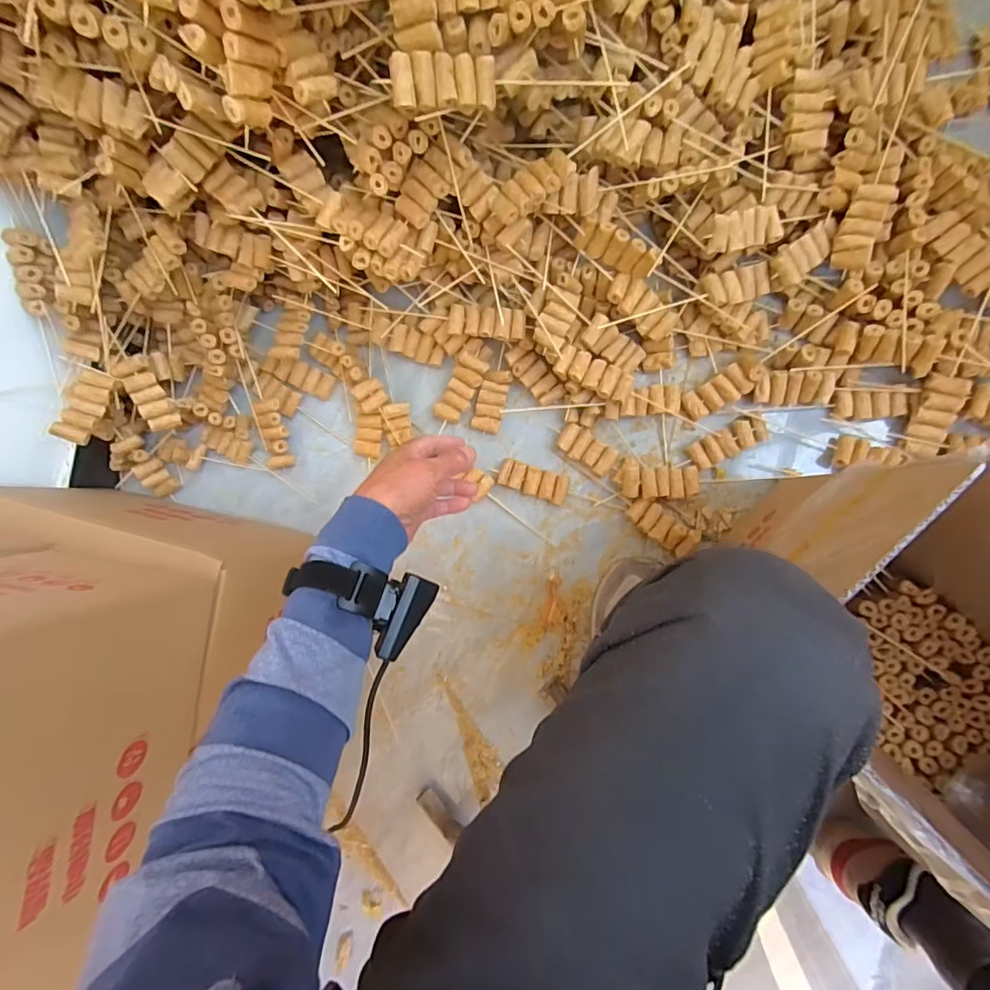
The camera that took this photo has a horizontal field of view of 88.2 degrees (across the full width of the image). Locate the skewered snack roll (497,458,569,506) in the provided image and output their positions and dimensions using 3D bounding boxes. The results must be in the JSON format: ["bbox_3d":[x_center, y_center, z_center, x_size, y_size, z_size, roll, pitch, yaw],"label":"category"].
[{"bbox_3d":[0.053,-0.018,0.688,0.093,0.017,0.038,19,94,9],"label":"skewered snack roll"}]

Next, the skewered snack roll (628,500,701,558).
[{"bbox_3d":[0.213,0.040,0.650,0.090,0.021,0.039,36,96,7],"label":"skewered snack roll"}]

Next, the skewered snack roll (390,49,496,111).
[{"bbox_3d":[-0.044,-0.359,0.442,0.089,0.016,0.040,-8,90,-11],"label":"skewered snack roll"}]

